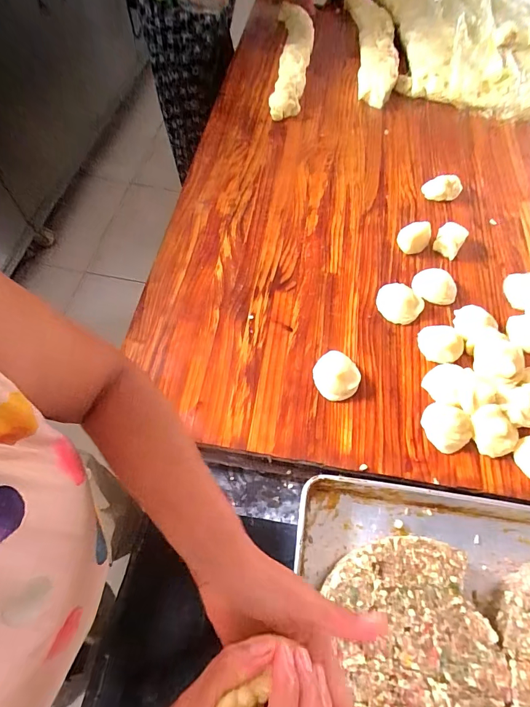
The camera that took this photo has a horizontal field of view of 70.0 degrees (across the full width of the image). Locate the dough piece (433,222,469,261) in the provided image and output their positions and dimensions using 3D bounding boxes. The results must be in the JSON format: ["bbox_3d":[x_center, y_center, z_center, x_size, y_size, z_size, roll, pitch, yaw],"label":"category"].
[{"bbox_3d":[0.407,-0.251,0.836,0.057,0.044,0.069,31,64,13],"label":"dough piece"}]

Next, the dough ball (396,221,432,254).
[{"bbox_3d":[0.320,-0.249,0.812,0.059,0.047,0.059,2,62,-3],"label":"dough ball"}]

